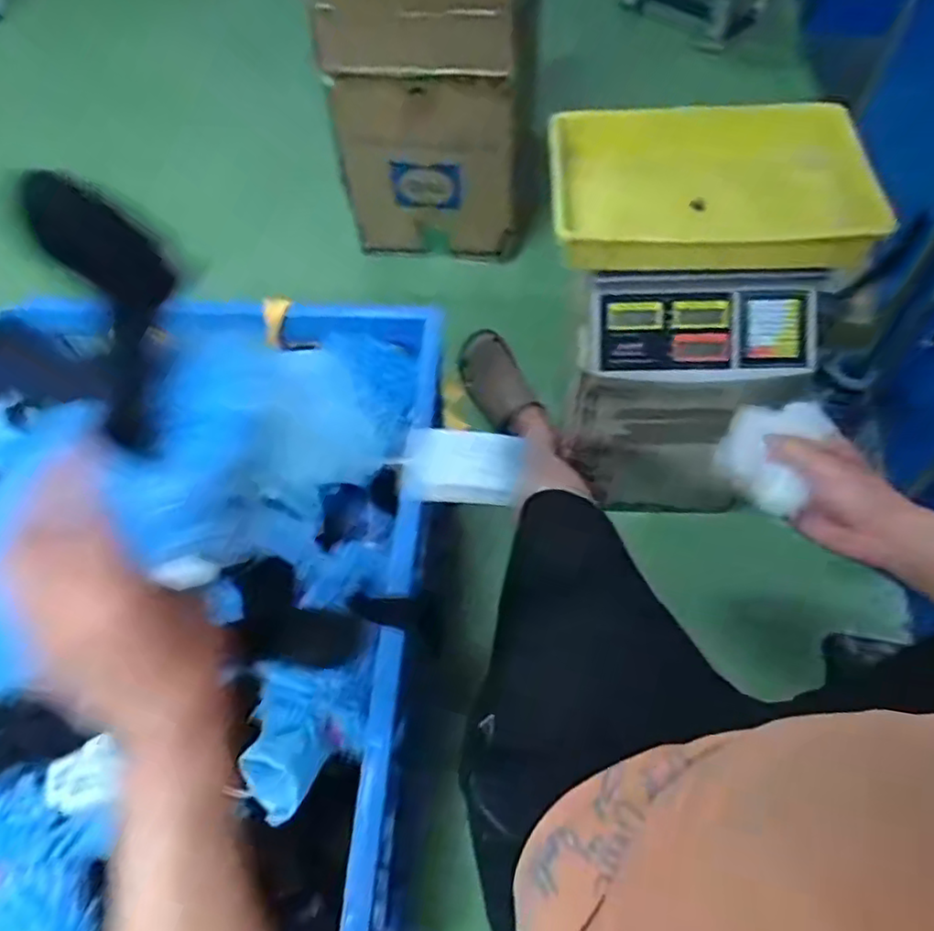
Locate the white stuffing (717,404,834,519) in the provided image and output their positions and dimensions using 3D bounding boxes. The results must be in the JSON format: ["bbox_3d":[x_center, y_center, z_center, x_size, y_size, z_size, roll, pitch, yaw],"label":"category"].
[{"bbox_3d":[0.252,-0.014,0.530,0.070,0.046,0.080,25,63,15],"label":"white stuffing"}]

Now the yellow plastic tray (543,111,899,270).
[{"bbox_3d":[0.286,-0.332,0.772,0.339,0.078,0.253,2,59,3],"label":"yellow plastic tray"}]

